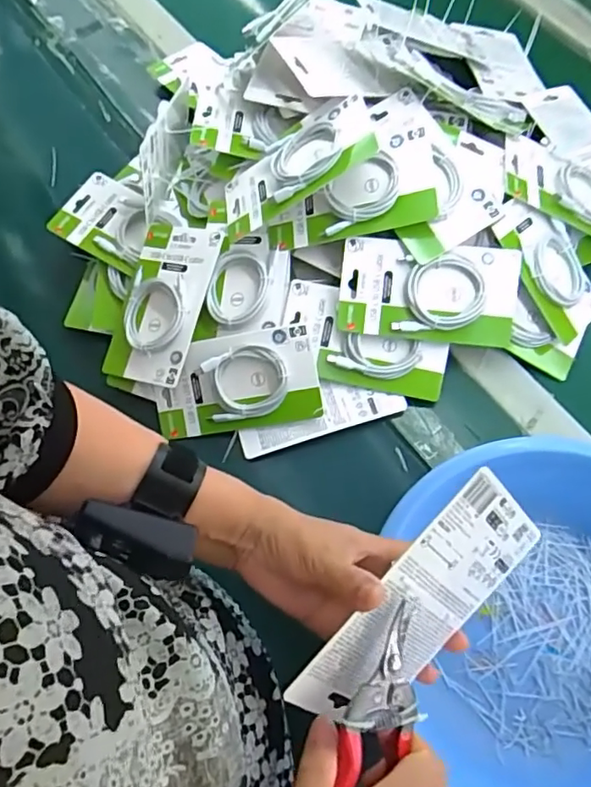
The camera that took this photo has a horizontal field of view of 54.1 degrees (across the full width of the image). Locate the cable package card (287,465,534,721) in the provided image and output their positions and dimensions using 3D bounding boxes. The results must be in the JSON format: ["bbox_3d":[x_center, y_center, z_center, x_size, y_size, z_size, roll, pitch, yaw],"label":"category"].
[{"bbox_3d":[0.083,0.138,0.368,0.178,0.097,0.010,-48,35,-3],"label":"cable package card"}]

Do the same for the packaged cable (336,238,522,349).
[{"bbox_3d":[0.140,-0.106,0.609,0.182,0.015,0.100,6,94,3],"label":"packaged cable"}]

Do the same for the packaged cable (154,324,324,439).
[{"bbox_3d":[-0.066,-0.010,0.615,0.178,0.019,0.099,-8,102,6],"label":"packaged cable"}]

